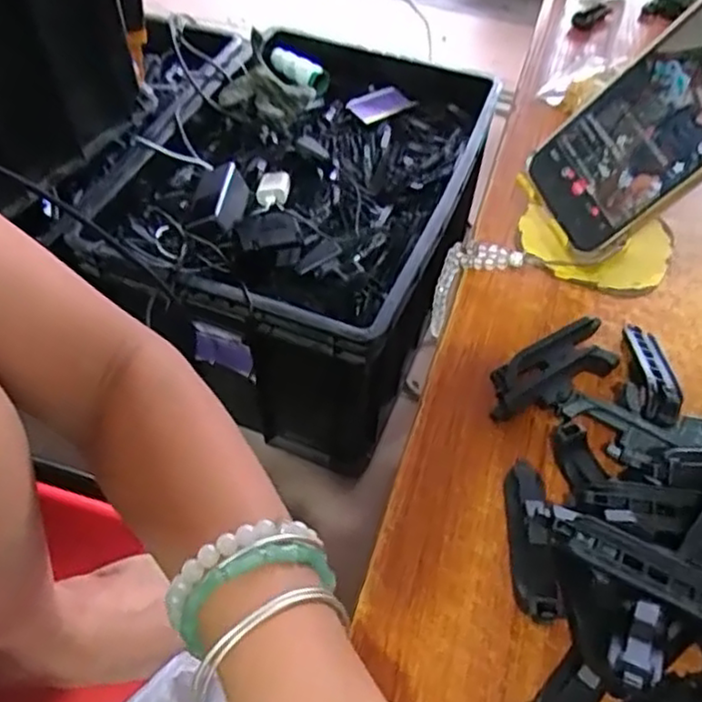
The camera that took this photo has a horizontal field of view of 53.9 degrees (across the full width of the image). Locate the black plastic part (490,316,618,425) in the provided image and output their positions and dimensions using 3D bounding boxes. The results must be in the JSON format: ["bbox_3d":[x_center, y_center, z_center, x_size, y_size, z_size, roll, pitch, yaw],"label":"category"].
[{"bbox_3d":[0.103,0.011,0.355,0.080,0.017,0.032,-26,57,-23],"label":"black plastic part"}]

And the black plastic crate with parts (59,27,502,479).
[{"bbox_3d":[-0.064,-0.193,1.045,0.420,0.273,0.572,19,53,13],"label":"black plastic crate with parts"}]

